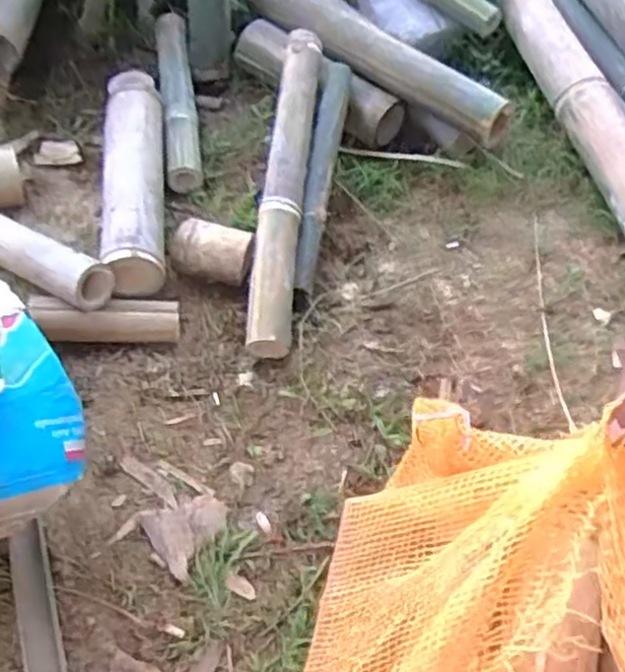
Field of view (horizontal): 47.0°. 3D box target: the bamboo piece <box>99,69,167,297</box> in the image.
[{"bbox_3d":[-0.260,-0.234,1.049,0.086,0.072,0.400,-6,54,-4],"label":"bamboo piece"}]

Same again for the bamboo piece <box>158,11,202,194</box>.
[{"bbox_3d":[-0.219,-0.399,1.173,0.058,0.057,0.378,-6,70,-4],"label":"bamboo piece"}]

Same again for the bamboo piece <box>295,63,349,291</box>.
[{"bbox_3d":[0.011,-0.238,1.055,0.040,0.039,0.370,9,81,6],"label":"bamboo piece"}]

